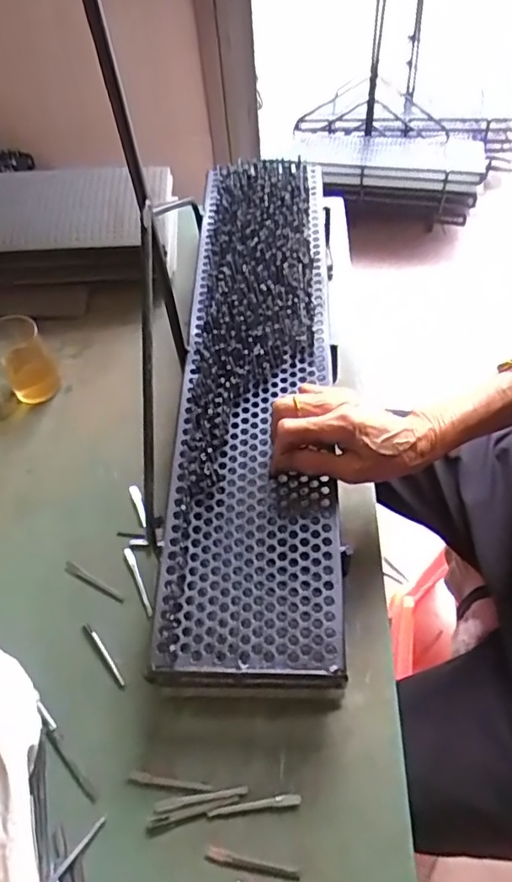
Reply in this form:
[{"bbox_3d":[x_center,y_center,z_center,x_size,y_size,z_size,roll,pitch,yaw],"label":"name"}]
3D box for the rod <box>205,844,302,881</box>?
[{"bbox_3d":[-0.003,0.295,0.397,0.064,0.004,0.009,11,57,8],"label":"rod"}]

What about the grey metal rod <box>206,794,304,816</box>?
[{"bbox_3d":[-0.001,0.263,0.413,0.068,0.004,0.007,-6,57,-3],"label":"grey metal rod"}]

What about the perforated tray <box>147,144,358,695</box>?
[{"bbox_3d":[0.000,-0.074,0.544,0.144,0.027,0.574,1,63,2],"label":"perforated tray"}]

